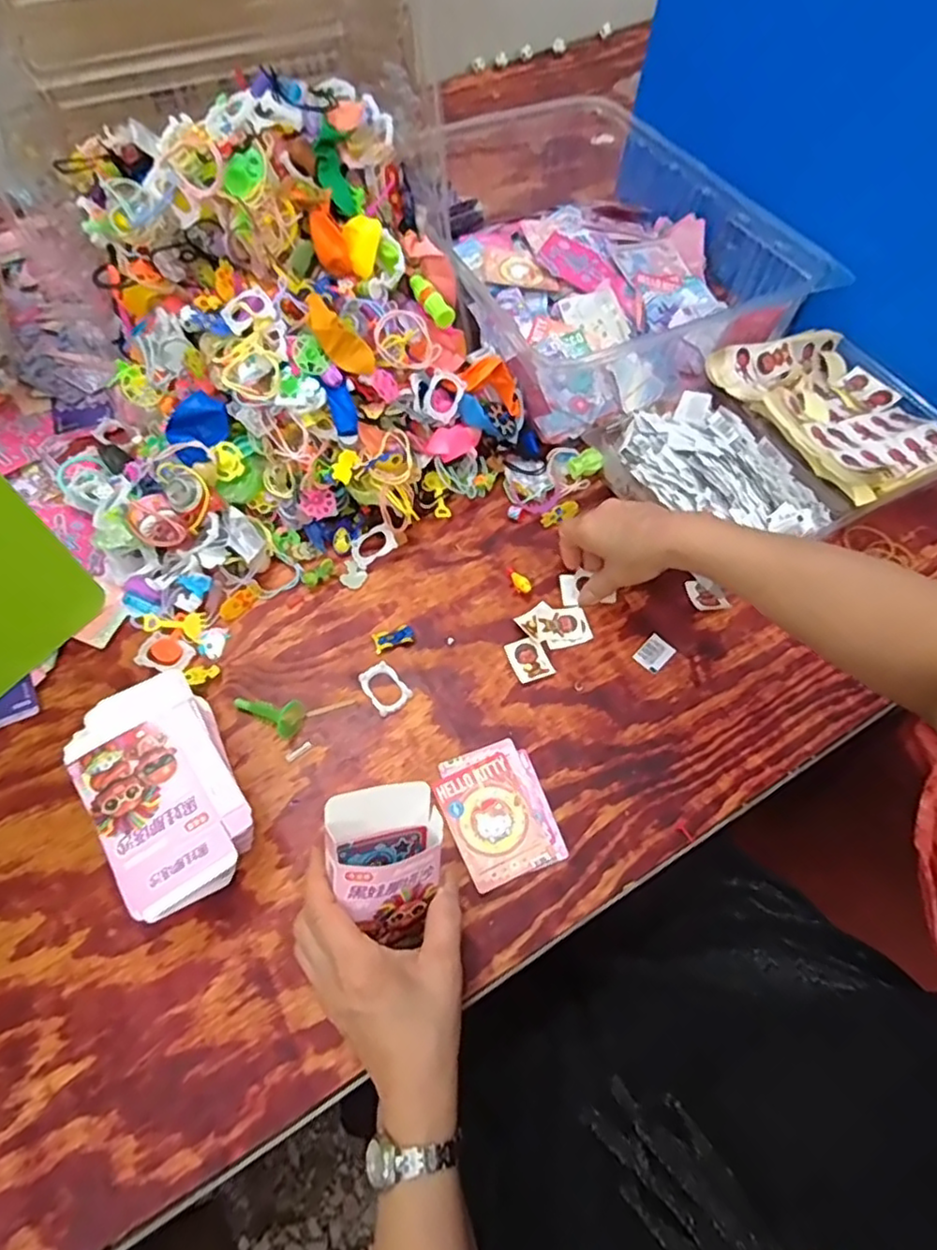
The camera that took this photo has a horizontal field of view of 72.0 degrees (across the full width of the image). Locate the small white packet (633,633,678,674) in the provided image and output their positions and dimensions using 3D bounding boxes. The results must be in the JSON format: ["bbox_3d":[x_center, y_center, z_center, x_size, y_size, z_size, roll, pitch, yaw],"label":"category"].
[{"bbox_3d":[0.159,0.024,0.553,0.025,0.004,0.033,40,68,19],"label":"small white packet"}]

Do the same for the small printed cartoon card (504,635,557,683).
[{"bbox_3d":[0.051,0.028,0.545,0.031,0.004,0.039,-19,63,-11],"label":"small printed cartoon card"}]

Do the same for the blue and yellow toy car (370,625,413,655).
[{"bbox_3d":[-0.064,0.011,0.552,0.034,0.007,0.020,-18,63,-10],"label":"blue and yellow toy car"}]

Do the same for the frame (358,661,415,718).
[{"bbox_3d":[-0.069,0.051,0.531,0.030,0.004,0.044,-37,68,-19],"label":"frame"}]

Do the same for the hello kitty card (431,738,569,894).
[{"bbox_3d":[0.022,0.140,0.486,0.077,0.005,0.099,-19,63,-11],"label":"hello kitty card"}]

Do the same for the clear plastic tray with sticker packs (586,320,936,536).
[{"bbox_3d":[0.290,-0.177,0.621,0.315,0.073,0.215,-24,63,-13],"label":"clear plastic tray with sticker packs"}]

